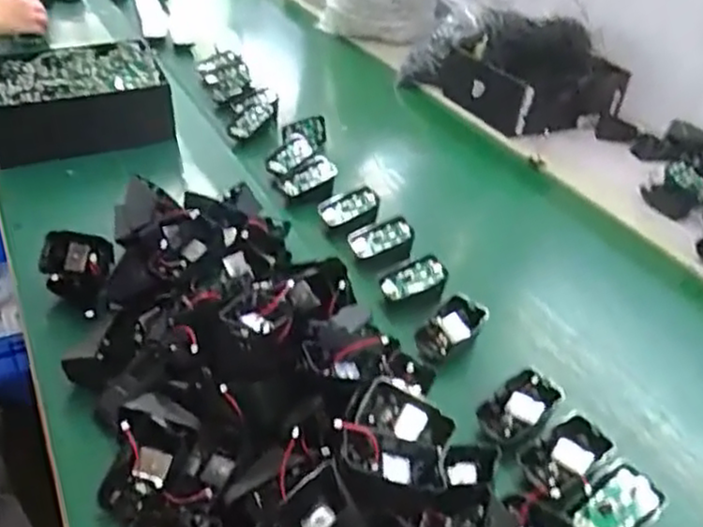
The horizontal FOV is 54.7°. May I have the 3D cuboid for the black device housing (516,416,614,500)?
[{"bbox_3d":[0.167,0.148,0.531,0.068,0.024,0.046,-23,45,-34],"label":"black device housing"}]

